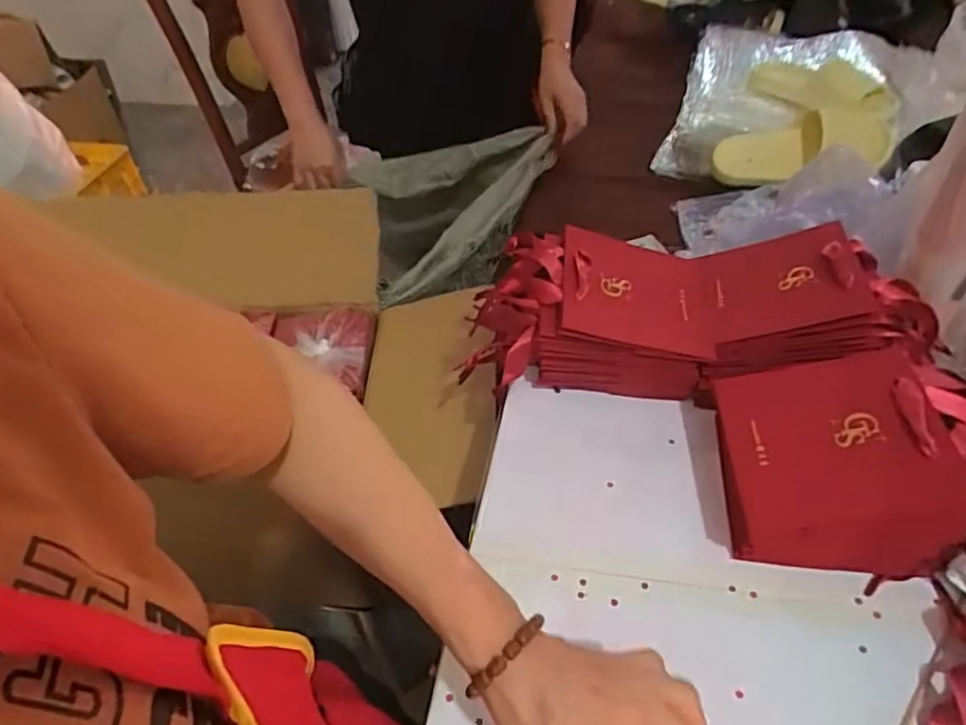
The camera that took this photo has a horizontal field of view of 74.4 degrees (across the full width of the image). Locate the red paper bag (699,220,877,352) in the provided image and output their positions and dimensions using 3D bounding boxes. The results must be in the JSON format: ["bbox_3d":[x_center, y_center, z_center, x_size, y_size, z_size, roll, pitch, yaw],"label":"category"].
[{"bbox_3d":[0.275,-0.077,0.595,0.131,0.014,0.148,-18,35,24],"label":"red paper bag"}]

